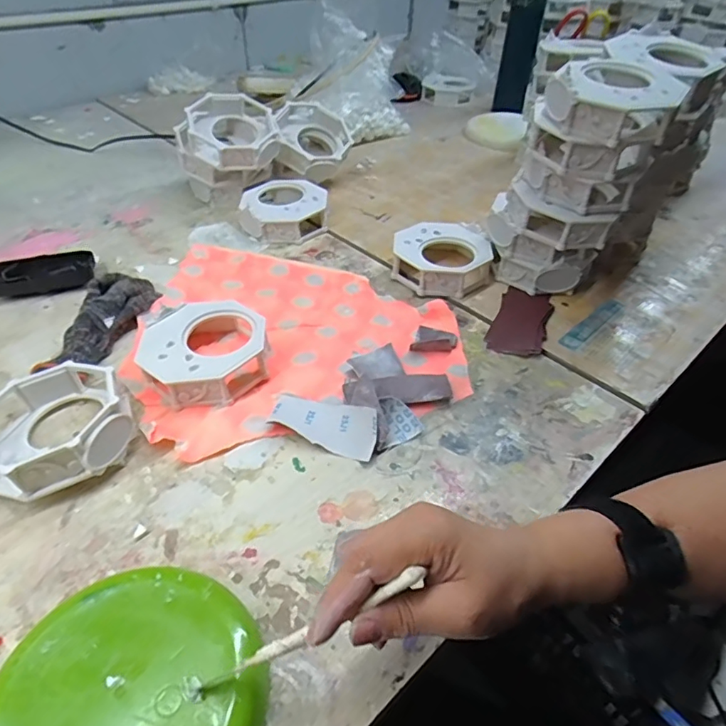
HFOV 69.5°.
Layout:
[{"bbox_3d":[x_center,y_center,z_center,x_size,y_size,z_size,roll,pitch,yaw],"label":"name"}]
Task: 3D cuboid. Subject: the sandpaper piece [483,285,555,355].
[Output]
[{"bbox_3d":[0.174,-0.050,0.573,0.056,0.012,0.116,18,45,17],"label":"sandpaper piece"}]

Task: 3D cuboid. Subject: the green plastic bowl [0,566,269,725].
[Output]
[{"bbox_3d":[-0.130,0.191,0.293,0.143,0.027,0.141,1,43,-1],"label":"green plastic bowl"}]

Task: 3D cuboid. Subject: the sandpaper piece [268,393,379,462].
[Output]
[{"bbox_3d":[-0.034,0.050,0.452,0.099,0.022,0.039,18,45,17],"label":"sandpaper piece"}]

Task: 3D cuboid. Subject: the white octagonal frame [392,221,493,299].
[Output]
[{"bbox_3d":[0.095,-0.126,0.632,0.115,0.040,0.106,3,43,1],"label":"white octagonal frame"}]

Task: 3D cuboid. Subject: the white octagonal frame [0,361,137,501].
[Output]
[{"bbox_3d":[-0.254,0.049,0.426,0.116,0.050,0.122,-18,46,-20],"label":"white octagonal frame"}]

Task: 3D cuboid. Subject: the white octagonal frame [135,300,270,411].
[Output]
[{"bbox_3d":[-0.151,-0.012,0.499,0.116,0.037,0.111,-3,43,-6],"label":"white octagonal frame"}]

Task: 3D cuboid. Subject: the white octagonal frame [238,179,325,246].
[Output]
[{"bbox_3d":[-0.108,-0.214,0.722,0.117,0.043,0.119,-1,43,-3],"label":"white octagonal frame"}]

